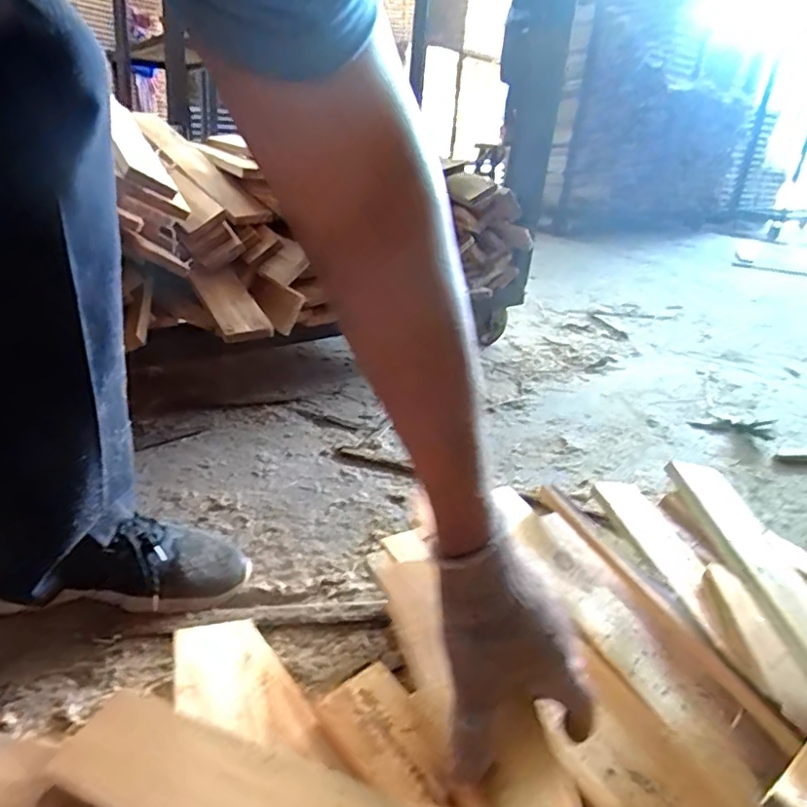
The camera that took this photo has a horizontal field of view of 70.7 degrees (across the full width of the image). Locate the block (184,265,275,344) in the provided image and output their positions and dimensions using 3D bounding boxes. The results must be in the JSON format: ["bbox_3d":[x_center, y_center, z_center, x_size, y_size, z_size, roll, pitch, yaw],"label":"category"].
[{"bbox_3d":[-0.244,-0.138,0.793,0.070,0.024,0.169,-15,52,-35],"label":"block"}]

